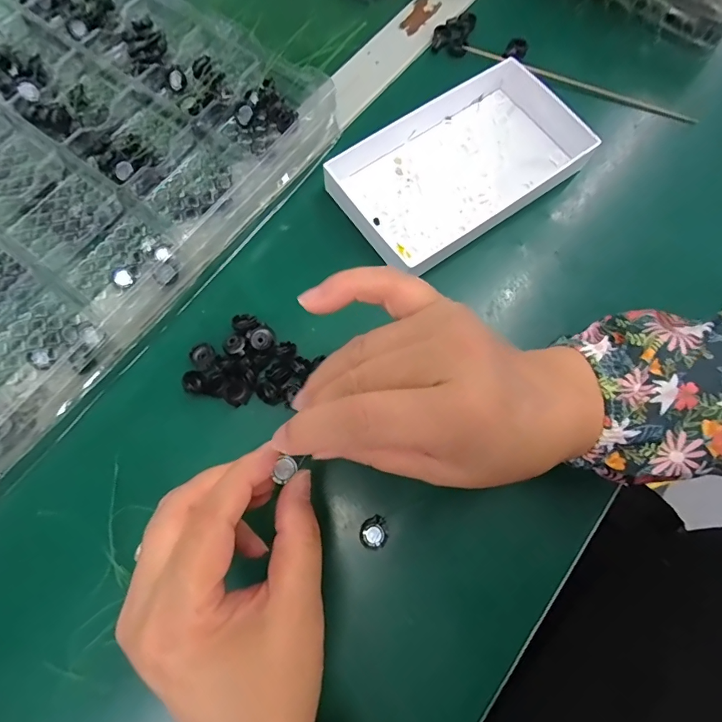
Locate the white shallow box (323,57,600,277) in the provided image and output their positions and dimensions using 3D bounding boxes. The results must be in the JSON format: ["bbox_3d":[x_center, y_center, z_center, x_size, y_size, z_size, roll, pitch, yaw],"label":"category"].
[{"bbox_3d":[0.071,-0.145,0.317,0.173,0.024,0.109,-35,75,-9],"label":"white shallow box"}]

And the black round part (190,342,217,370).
[{"bbox_3d":[-0.101,-0.002,0.278,0.013,0.011,0.016,38,77,12],"label":"black round part"}]

